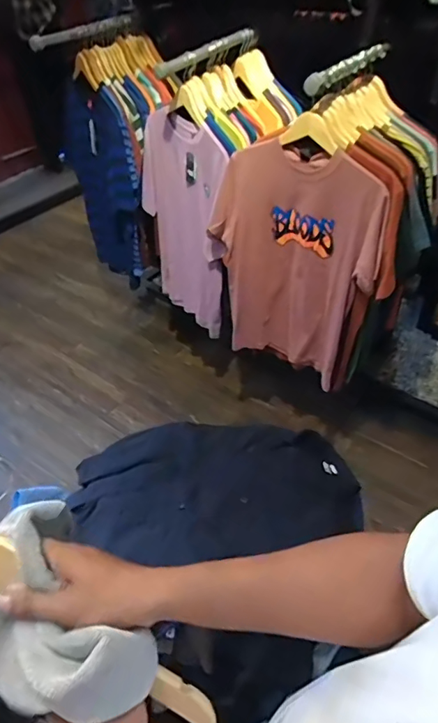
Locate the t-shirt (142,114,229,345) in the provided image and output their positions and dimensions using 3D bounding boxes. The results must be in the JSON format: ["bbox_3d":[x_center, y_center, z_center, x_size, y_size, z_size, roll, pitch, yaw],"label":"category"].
[{"bbox_3d":[-0.122,-0.472,1.714,0.075,0.679,0.490,-25,48,-23],"label":"t-shirt"}]

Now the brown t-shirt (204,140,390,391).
[{"bbox_3d":[0.212,-0.263,1.425,0.520,0.644,0.111,30,52,30],"label":"brown t-shirt"}]

